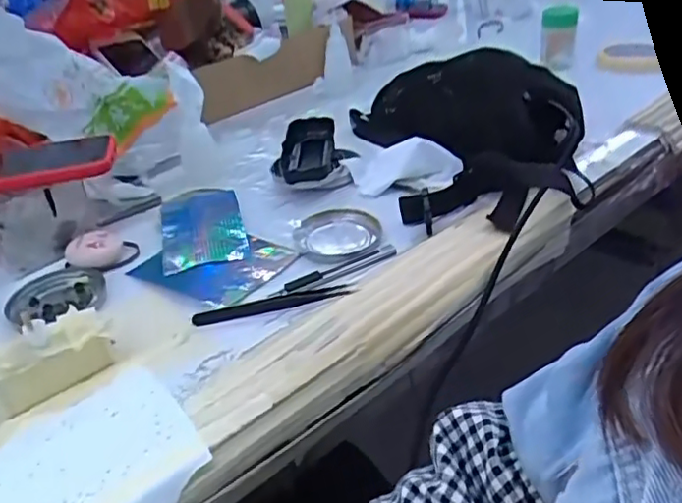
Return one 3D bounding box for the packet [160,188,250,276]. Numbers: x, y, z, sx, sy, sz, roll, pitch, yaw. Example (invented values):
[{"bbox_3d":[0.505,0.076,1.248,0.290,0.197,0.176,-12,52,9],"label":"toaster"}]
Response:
[{"bbox_3d":[-0.138,-0.025,0.621,0.079,0.014,0.149,-20,37,-5],"label":"packet"}]

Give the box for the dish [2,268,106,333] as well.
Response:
[{"bbox_3d":[-0.247,0.034,0.540,0.078,0.016,0.074,-10,37,8],"label":"dish"}]

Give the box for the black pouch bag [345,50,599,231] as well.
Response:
[{"bbox_3d":[0.137,-0.136,0.667,0.206,0.079,0.301,-17,37,-2],"label":"black pouch bag"}]

